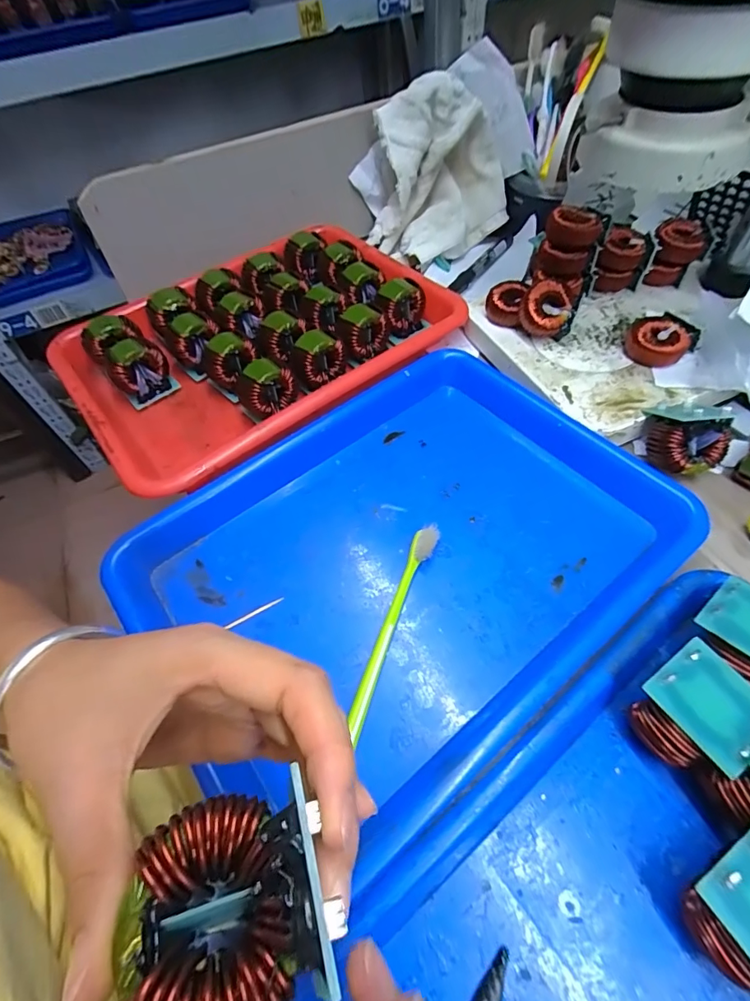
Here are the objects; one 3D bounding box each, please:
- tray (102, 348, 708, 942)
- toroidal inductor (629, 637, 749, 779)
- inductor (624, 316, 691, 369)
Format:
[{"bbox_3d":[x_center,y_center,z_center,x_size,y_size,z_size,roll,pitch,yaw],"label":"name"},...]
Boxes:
[{"bbox_3d":[0.016,0.033,0.320,0.334,0.046,0.255,-34,59,-18],"label":"tray"},{"bbox_3d":[0.158,0.107,0.233,0.049,0.046,0.046,-33,58,-19],"label":"toroidal inductor"},{"bbox_3d":[0.230,-0.129,0.379,0.044,0.022,0.037,26,61,22],"label":"inductor"}]

